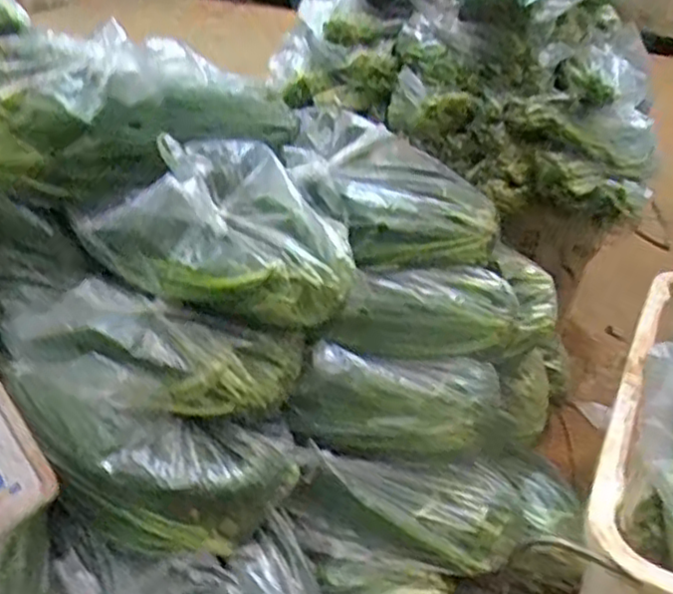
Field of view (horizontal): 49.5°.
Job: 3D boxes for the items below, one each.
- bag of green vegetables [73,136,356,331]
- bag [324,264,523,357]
[{"bbox_3d":[-0.145,-0.083,0.904,0.341,0.155,0.195,-1,30,-12],"label":"bag of green vegetables"},{"bbox_3d":[0.124,0.020,1.019,0.289,0.085,0.097,-2,30,-14],"label":"bag"}]

